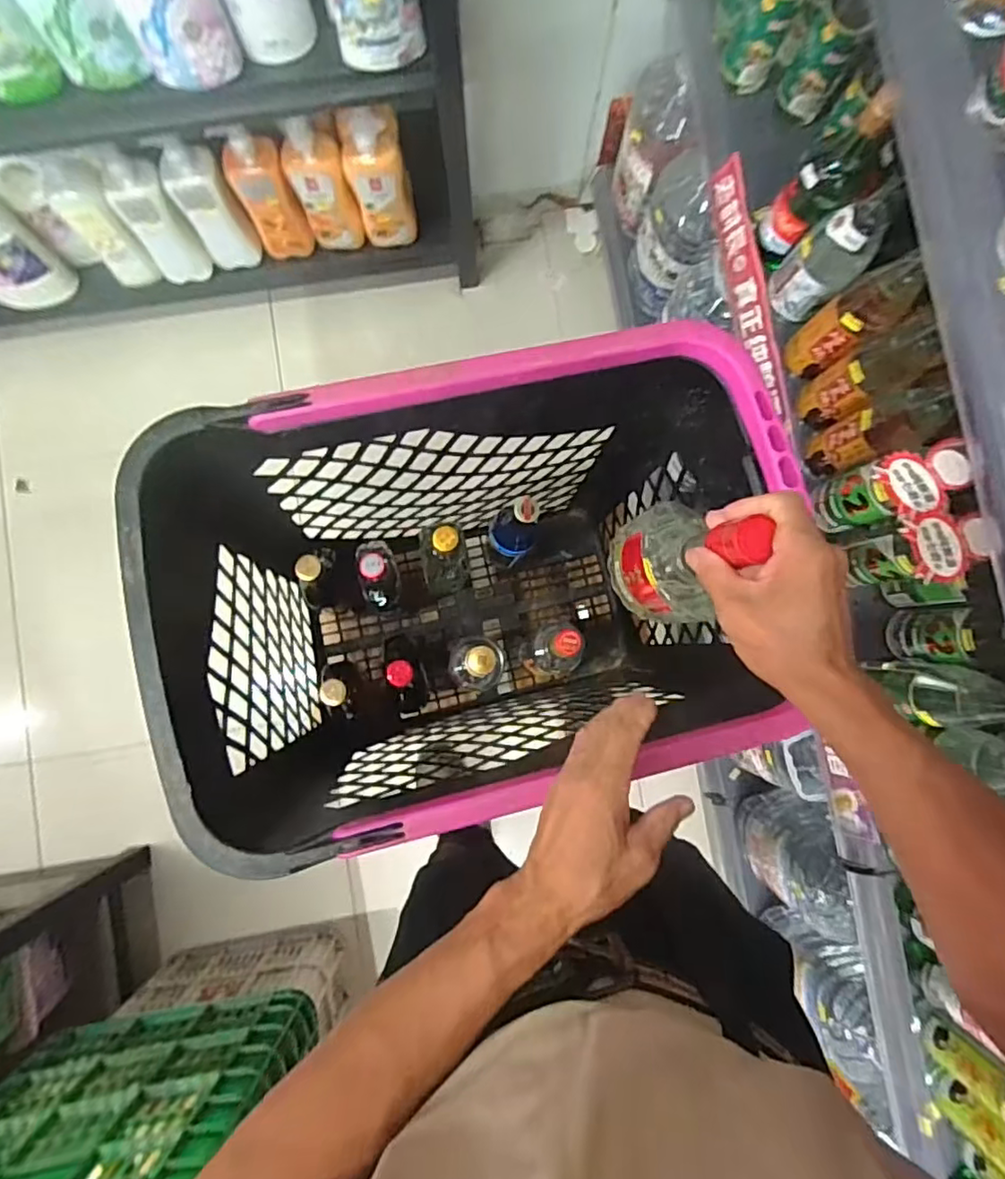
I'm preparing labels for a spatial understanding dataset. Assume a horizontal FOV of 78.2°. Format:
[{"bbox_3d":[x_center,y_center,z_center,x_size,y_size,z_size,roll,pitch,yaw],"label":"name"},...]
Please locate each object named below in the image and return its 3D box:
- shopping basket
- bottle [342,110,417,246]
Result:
[{"bbox_3d":[-0.010,0.003,0.727,0.542,0.496,0.377,-12,86,-1],"label":"shopping basket"},{"bbox_3d":[-0.205,-0.680,1.044,0.091,0.242,0.065,-12,86,-1],"label":"bottle"}]

